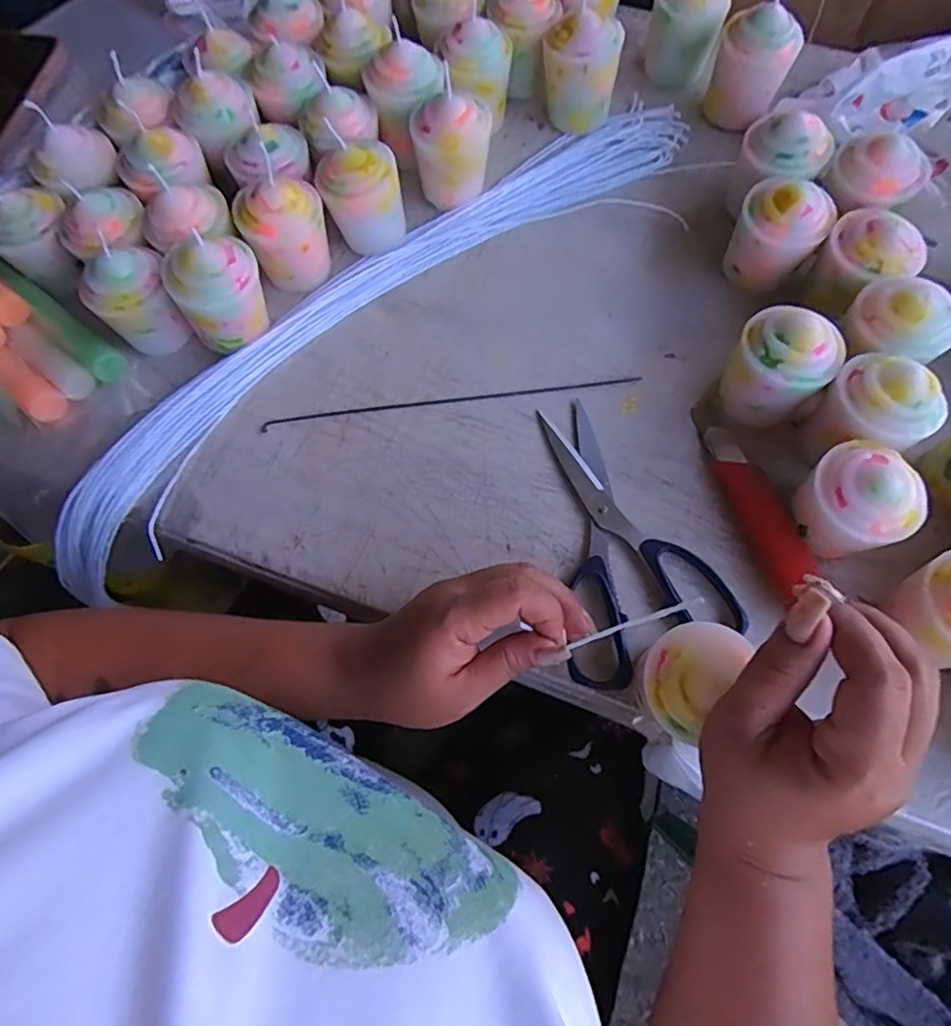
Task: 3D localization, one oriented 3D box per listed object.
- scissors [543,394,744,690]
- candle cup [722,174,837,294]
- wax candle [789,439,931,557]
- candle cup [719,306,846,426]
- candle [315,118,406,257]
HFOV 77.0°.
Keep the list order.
[{"bbox_3d":[0.079,0.011,0.367,0.104,0.013,0.169,-22,71,-5],"label":"scissors"},{"bbox_3d":[0.205,-0.189,0.409,0.054,0.070,0.057,-1,70,2],"label":"candle cup"},{"bbox_3d":[0.211,-0.004,0.338,0.057,0.066,0.055,-37,73,-10],"label":"wax candle"},{"bbox_3d":[0.182,-0.085,0.368,0.054,0.072,0.049,37,76,14],"label":"candle cup"},{"bbox_3d":[-0.081,-0.225,0.428,0.055,0.065,0.049,-16,71,-3],"label":"candle"}]

